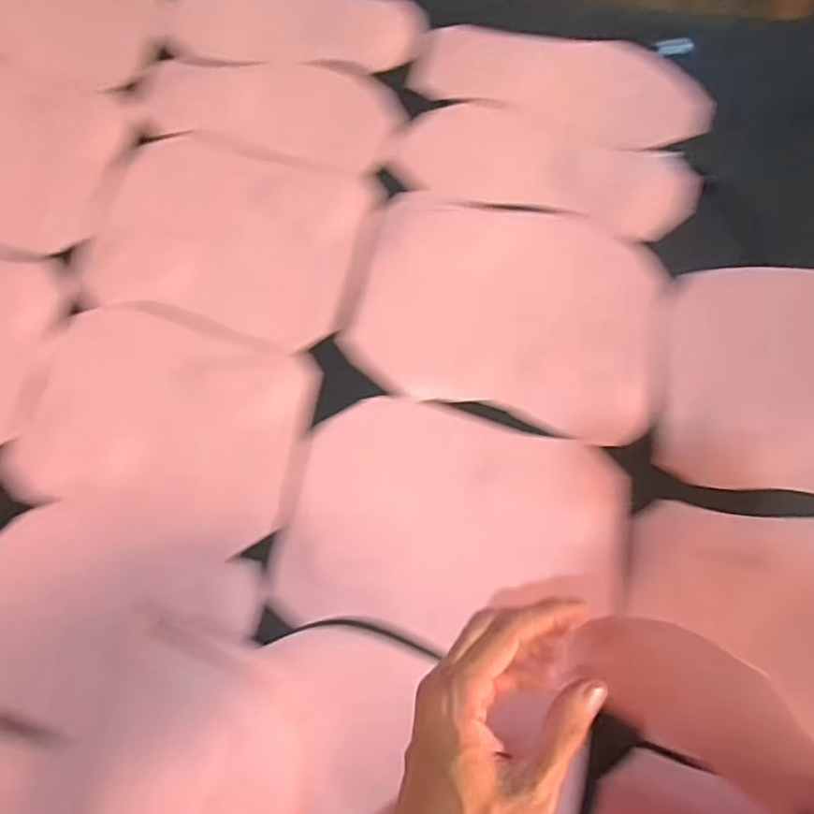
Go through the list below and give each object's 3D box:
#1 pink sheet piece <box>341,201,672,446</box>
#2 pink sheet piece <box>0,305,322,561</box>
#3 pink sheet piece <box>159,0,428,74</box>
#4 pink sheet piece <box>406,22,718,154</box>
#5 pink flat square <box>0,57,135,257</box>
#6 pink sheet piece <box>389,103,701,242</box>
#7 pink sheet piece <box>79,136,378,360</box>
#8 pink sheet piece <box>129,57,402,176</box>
[{"bbox_3d":[0.085,-0.085,0.501,0.257,0.027,0.182,15,83,6],"label":"pink sheet piece"},{"bbox_3d":[-0.218,0.012,0.515,0.256,0.012,0.179,14,83,6],"label":"pink sheet piece"},{"bbox_3d":[-0.113,-0.382,0.578,0.259,0.011,0.102,9,82,5],"label":"pink sheet piece"},{"bbox_3d":[0.140,-0.298,0.536,0.262,0.016,0.092,21,84,7],"label":"pink sheet piece"},{"bbox_3d":[-0.406,-0.251,0.572,0.247,0.005,0.182,16,83,6],"label":"pink flat square"},{"bbox_3d":[0.120,-0.216,0.525,0.256,0.017,0.094,17,83,6],"label":"pink sheet piece"},{"bbox_3d":[-0.171,-0.160,0.546,0.250,0.010,0.176,15,83,6],"label":"pink sheet piece"},{"bbox_3d":[-0.133,-0.289,0.564,0.258,0.009,0.094,15,83,6],"label":"pink sheet piece"}]

